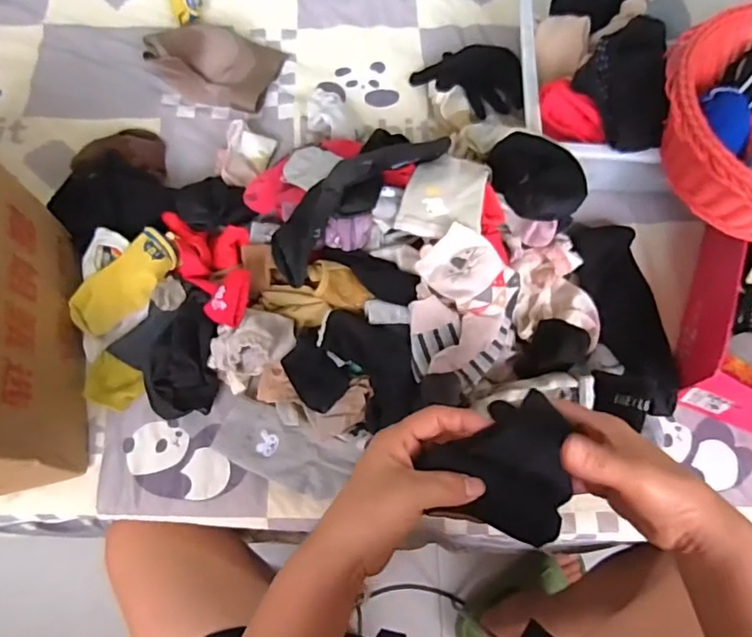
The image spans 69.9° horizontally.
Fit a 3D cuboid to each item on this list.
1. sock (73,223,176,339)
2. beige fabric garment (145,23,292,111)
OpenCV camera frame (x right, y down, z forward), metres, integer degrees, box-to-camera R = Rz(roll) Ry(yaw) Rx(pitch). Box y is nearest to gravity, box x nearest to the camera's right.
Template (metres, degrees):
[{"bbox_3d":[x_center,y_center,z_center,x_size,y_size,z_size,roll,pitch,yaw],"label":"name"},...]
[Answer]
[{"bbox_3d":[-0.287,-0.040,0.617,0.132,0.029,0.061,-45,76,-1],"label":"sock"},{"bbox_3d":[-0.237,-0.364,0.774,0.180,0.051,0.134,11,70,3],"label":"beige fabric garment"}]

